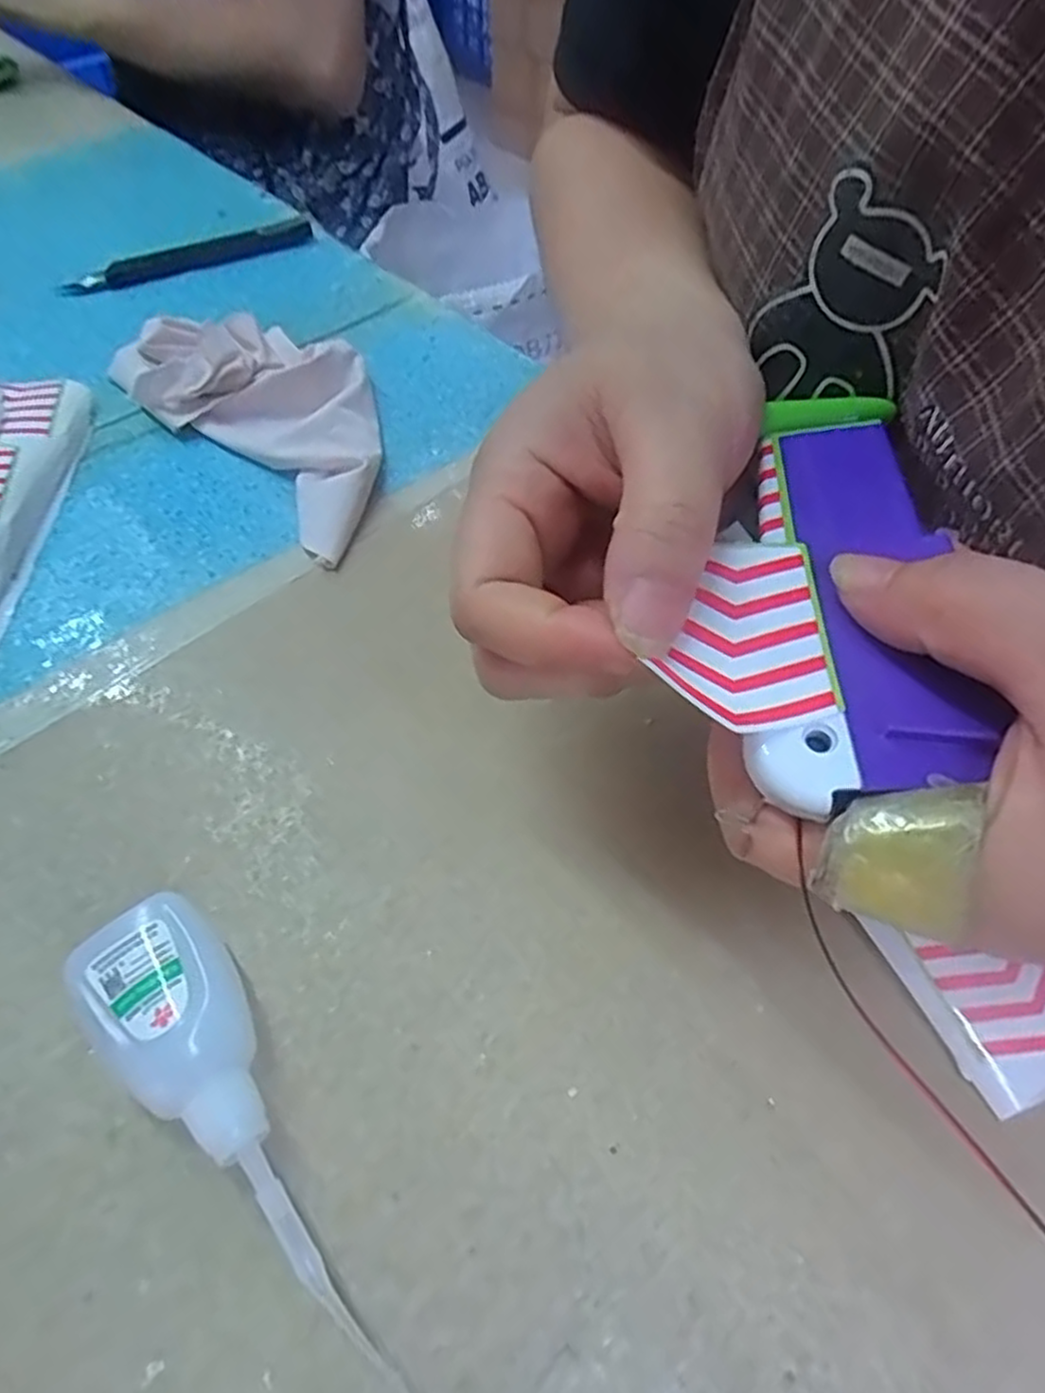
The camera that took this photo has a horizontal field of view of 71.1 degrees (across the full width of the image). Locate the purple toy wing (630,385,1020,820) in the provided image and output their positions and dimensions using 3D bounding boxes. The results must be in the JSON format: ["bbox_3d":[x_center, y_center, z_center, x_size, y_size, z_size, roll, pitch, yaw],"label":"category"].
[{"bbox_3d":[0.072,-0.031,0.174,0.061,0.013,0.121,13,58,8],"label":"purple toy wing"}]

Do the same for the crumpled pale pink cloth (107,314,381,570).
[{"bbox_3d":[-0.109,-0.135,0.330,0.164,0.034,0.087,38,61,22],"label":"crumpled pale pink cloth"}]

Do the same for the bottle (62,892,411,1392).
[{"bbox_3d":[-0.065,0.100,0.174,0.033,0.023,0.117,-38,64,-25],"label":"bottle"}]

